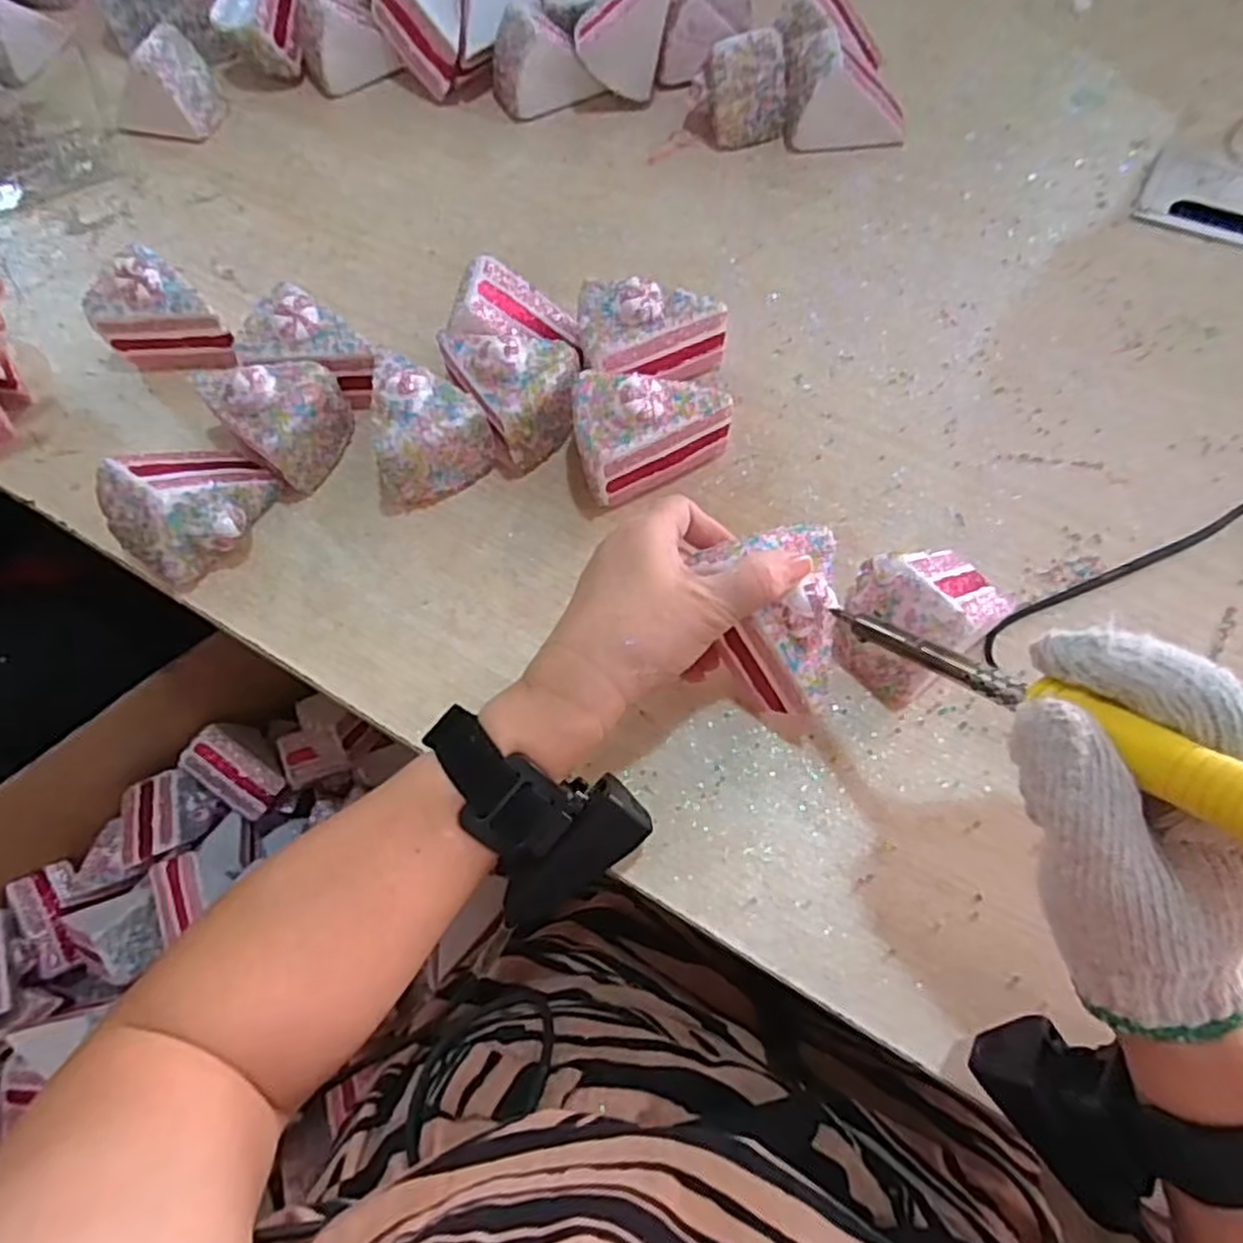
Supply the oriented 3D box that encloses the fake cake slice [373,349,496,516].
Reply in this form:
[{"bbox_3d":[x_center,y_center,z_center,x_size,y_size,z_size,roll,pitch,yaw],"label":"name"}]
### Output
[{"bbox_3d":[-0.125,-0.120,0.455,0.076,0.065,0.079,-29,67,-9],"label":"fake cake slice"}]

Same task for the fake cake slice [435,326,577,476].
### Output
[{"bbox_3d":[-0.063,-0.145,0.464,0.068,0.064,0.082,-28,67,-9],"label":"fake cake slice"}]

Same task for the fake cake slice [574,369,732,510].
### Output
[{"bbox_3d":[0.012,-0.116,0.445,0.087,0.065,0.062,-23,66,-7],"label":"fake cake slice"}]

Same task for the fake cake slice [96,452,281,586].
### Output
[{"bbox_3d":[-0.248,-0.072,0.438,0.087,0.069,0.063,-43,70,-15],"label":"fake cake slice"}]

